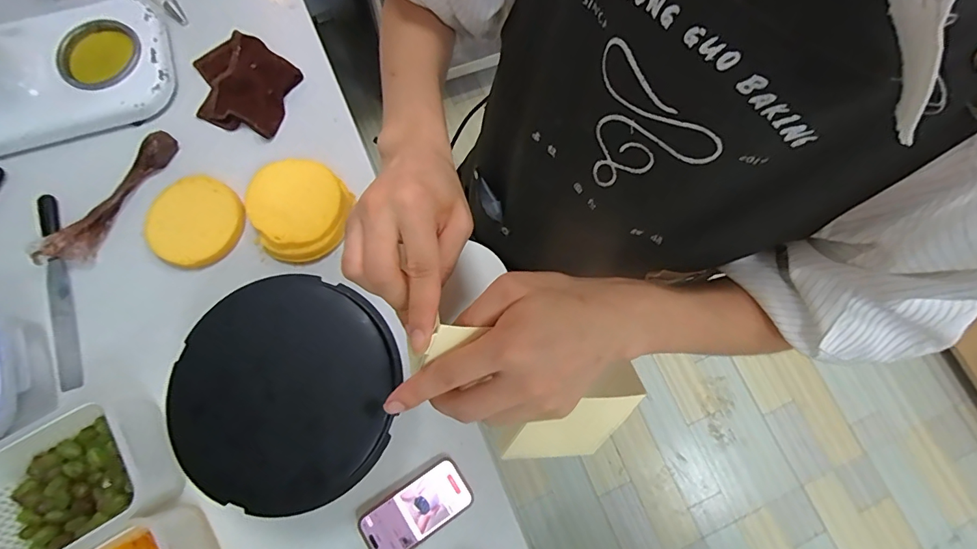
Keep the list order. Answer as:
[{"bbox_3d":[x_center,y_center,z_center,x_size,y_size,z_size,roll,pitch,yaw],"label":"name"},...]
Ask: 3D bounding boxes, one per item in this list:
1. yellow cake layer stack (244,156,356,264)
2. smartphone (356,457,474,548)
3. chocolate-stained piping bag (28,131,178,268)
[{"bbox_3d":[-0.295,-0.106,0.700,0.147,0.039,0.169,16,77,3],"label":"yellow cake layer stack"},{"bbox_3d":[-0.100,0.325,0.621,0.152,0.013,0.075,-34,79,-8],"label":"smartphone"},{"bbox_3d":[-0.586,-0.119,0.702,0.039,0.051,0.258,29,78,6],"label":"chocolate-stained piping bag"}]

